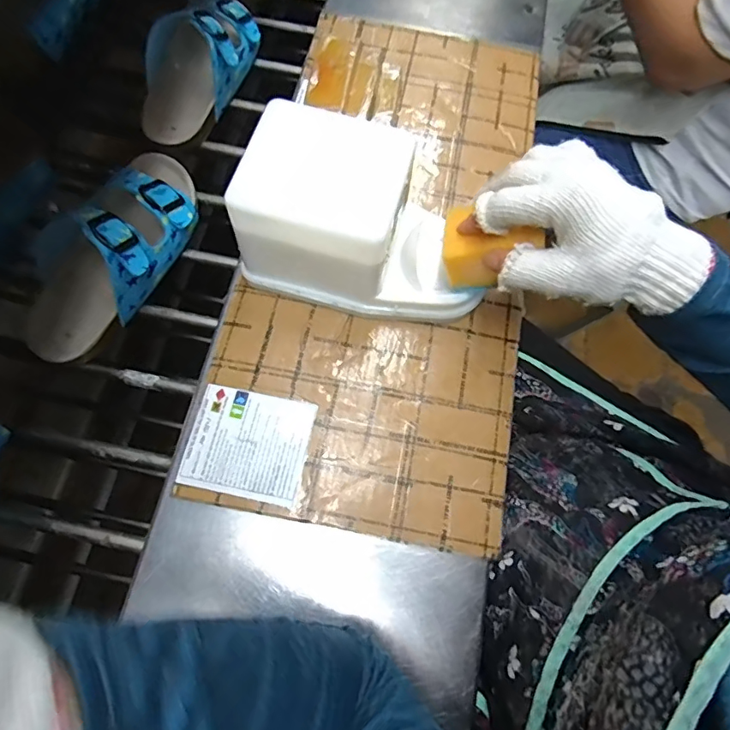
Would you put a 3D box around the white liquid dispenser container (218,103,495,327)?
[{"bbox_3d":[0.005,-0.100,0.375,0.180,0.105,0.097,16,69,3],"label":"white liquid dispenser container"}]

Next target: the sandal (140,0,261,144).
[{"bbox_3d":[-0.174,-0.311,0.510,0.085,0.065,0.174,19,69,4],"label":"sandal"}]

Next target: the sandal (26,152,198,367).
[{"bbox_3d":[-0.213,-0.108,0.435,0.090,0.080,0.214,15,69,3],"label":"sandal"}]

